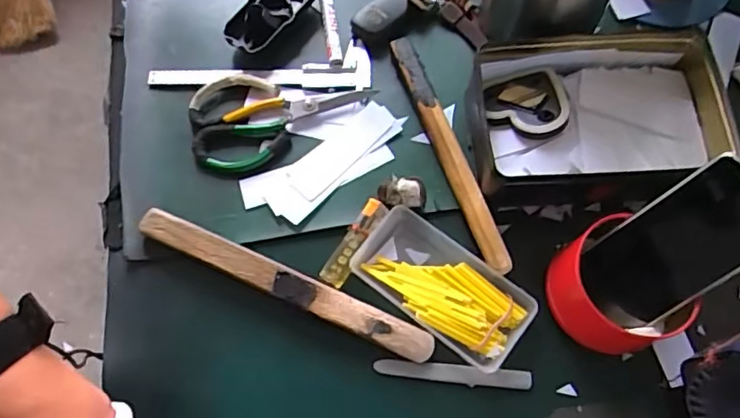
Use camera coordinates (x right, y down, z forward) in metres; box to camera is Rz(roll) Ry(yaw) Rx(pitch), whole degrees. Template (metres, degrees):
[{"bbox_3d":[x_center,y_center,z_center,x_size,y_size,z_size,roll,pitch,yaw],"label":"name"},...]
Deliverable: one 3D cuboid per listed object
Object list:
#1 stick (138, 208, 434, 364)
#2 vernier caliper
[{"bbox_3d":[-0.077,0.066,0.511,0.276,0.021,0.027,23,71,10],"label":"stick"},{"bbox_3d":[-0.114,-0.143,0.603,0.227,0.008,0.057,-2,69,1],"label":"vernier caliper"}]

